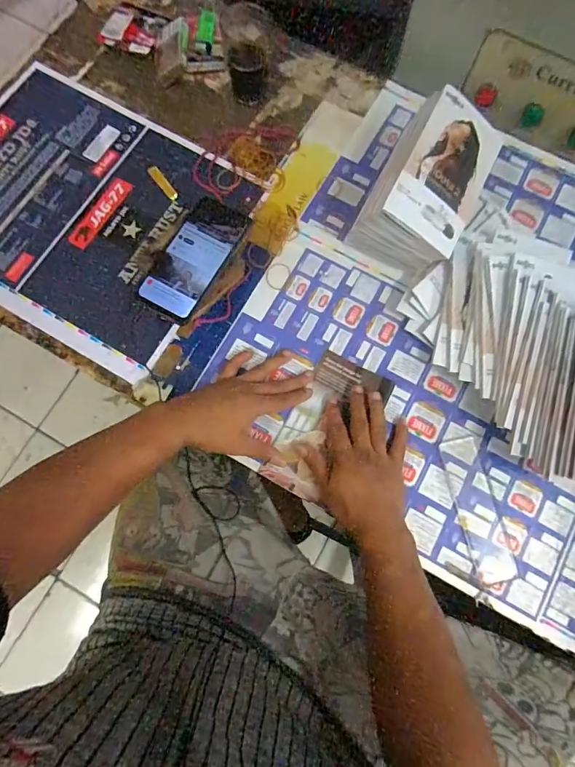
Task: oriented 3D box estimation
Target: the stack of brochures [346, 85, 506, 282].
[{"bbox_3d":[0.172,-0.237,0.512,0.114,0.115,0.187,26,78,5],"label":"stack of brochures"}]

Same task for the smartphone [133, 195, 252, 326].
[{"bbox_3d":[-0.114,-0.155,0.494,0.075,0.013,0.158,29,79,5],"label":"smartphone"}]

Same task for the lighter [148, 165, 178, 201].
[{"bbox_3d":[-0.174,-0.282,0.570,0.015,0.005,0.063,-36,80,-8],"label":"lighter"}]

